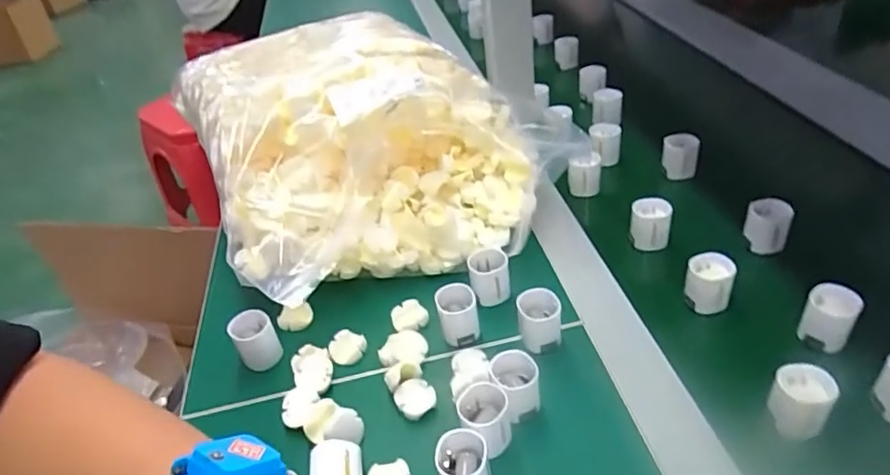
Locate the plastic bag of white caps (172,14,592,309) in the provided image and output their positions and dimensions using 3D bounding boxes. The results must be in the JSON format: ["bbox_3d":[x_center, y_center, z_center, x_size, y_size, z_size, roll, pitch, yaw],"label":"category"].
[{"bbox_3d":[-0.077,-0.103,0.540,0.285,0.117,0.343,-22,46,-14],"label":"plastic bag of white caps"}]

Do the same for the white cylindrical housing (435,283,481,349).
[{"bbox_3d":[0.009,0.057,0.423,0.027,0.035,0.031,-14,44,-6],"label":"white cylindrical housing"}]

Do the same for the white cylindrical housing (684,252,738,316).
[{"bbox_3d":[0.196,0.033,0.433,0.032,0.032,0.034,-4,44,4],"label":"white cylindrical housing"}]

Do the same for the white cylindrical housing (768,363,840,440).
[{"bbox_3d":[0.211,0.097,0.347,0.030,0.030,0.035,28,54,31],"label":"white cylindrical housing"}]

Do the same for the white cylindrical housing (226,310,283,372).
[{"bbox_3d":[-0.139,0.074,0.427,0.029,0.031,0.030,-4,44,4],"label":"white cylindrical housing"}]

